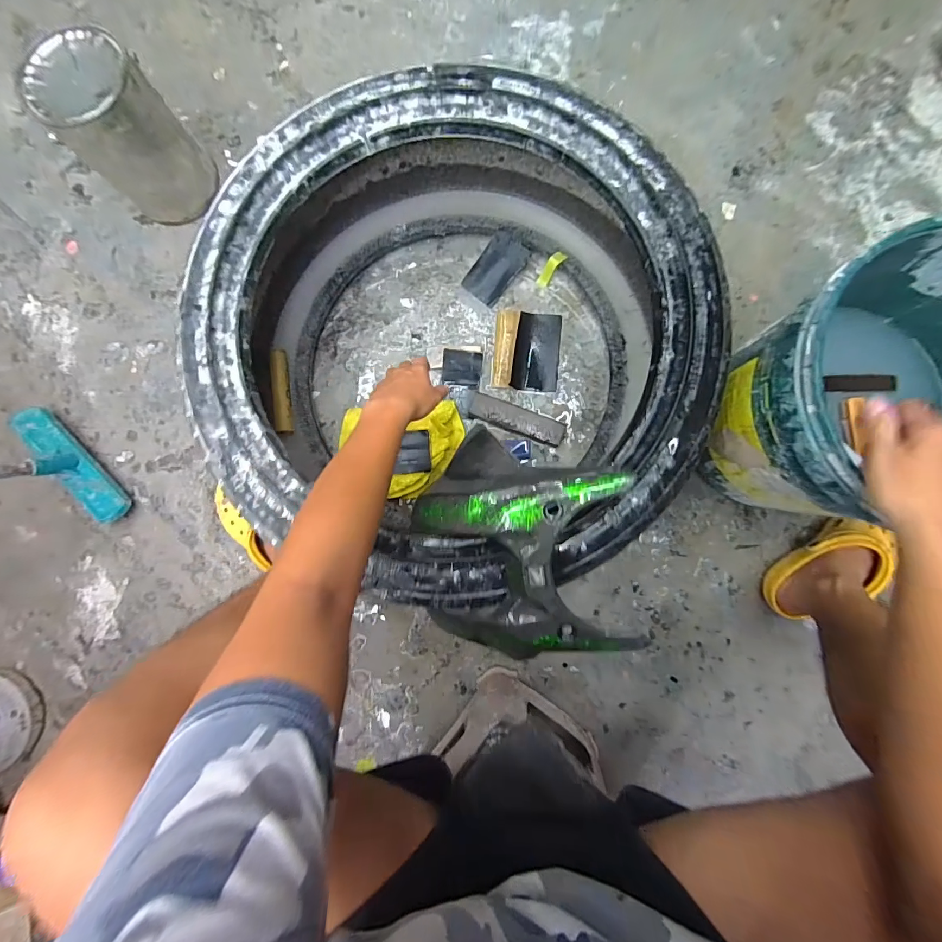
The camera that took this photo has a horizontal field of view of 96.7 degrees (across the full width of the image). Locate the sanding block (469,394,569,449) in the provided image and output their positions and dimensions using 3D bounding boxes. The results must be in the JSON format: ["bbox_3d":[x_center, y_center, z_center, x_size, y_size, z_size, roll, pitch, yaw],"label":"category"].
[{"bbox_3d":[0.079,-0.088,0.720,0.165,0.025,0.044,21,87,4],"label":"sanding block"}]

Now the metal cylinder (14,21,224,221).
[{"bbox_3d":[-0.561,-0.553,0.695,0.158,0.201,0.163,0,85,2],"label":"metal cylinder"}]

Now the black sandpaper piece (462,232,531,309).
[{"bbox_3d":[0.043,-0.352,0.732,0.067,0.011,0.110,39,106,-8],"label":"black sandpaper piece"}]

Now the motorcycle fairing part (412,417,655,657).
[{"bbox_3d":[0.058,0.075,0.472,0.247,0.106,0.252,0,85,2],"label":"motorcycle fairing part"}]

